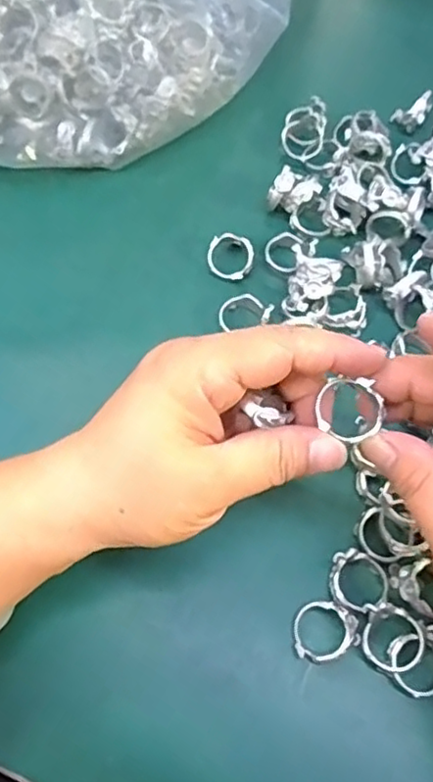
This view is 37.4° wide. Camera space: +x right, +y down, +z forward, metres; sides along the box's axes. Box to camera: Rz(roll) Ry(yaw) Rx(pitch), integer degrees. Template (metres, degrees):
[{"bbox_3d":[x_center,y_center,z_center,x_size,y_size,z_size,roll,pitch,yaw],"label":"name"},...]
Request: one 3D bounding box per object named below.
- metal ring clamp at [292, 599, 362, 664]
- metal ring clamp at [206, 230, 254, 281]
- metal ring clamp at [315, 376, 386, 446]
[{"bbox_3d":[0.048,0.104,0.277,0.028,0.014,0.025,-5,67,-4],"label":"metal ring clamp"},{"bbox_3d":[0.008,-0.075,0.357,0.025,0.012,0.026,0,68,-1],"label":"metal ring clamp"},{"bbox_3d":[0.051,0.007,0.242,0.023,0.005,0.024,30,90,9],"label":"metal ring clamp"}]

